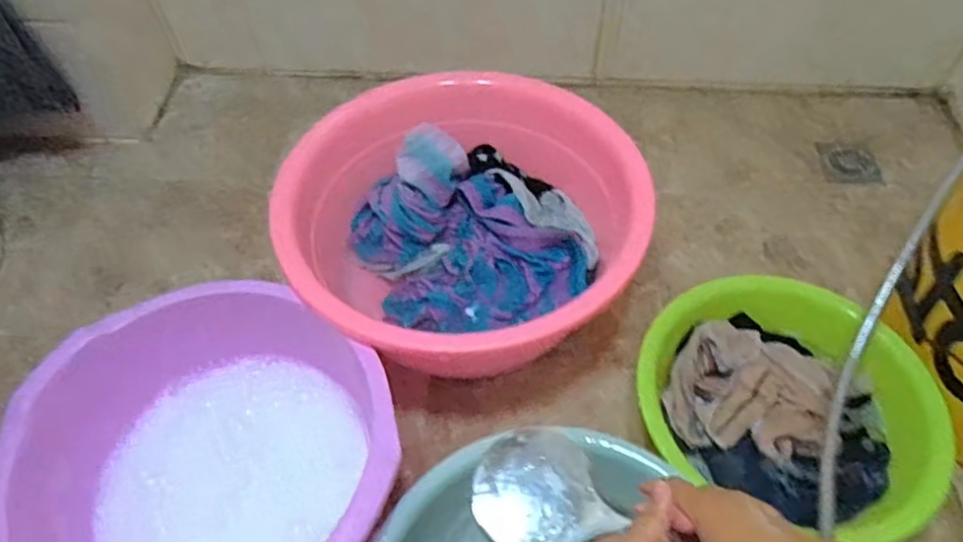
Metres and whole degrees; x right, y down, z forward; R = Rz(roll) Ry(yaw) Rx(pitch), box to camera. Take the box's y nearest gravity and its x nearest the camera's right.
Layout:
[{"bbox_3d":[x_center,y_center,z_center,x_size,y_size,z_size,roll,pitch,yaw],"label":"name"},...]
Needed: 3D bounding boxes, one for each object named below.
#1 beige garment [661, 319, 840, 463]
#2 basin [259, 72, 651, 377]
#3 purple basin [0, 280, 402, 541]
[{"bbox_3d":[0.341,0.151,0.812,0.202,0.048,0.166,16,54,13],"label":"beige garment"},{"bbox_3d":[-0.019,-0.049,0.894,0.448,0.218,0.415,0,56,0],"label":"basin"},{"bbox_3d":[-0.310,0.208,0.743,0.379,0.156,0.415,-36,64,-22],"label":"purple basin"}]

